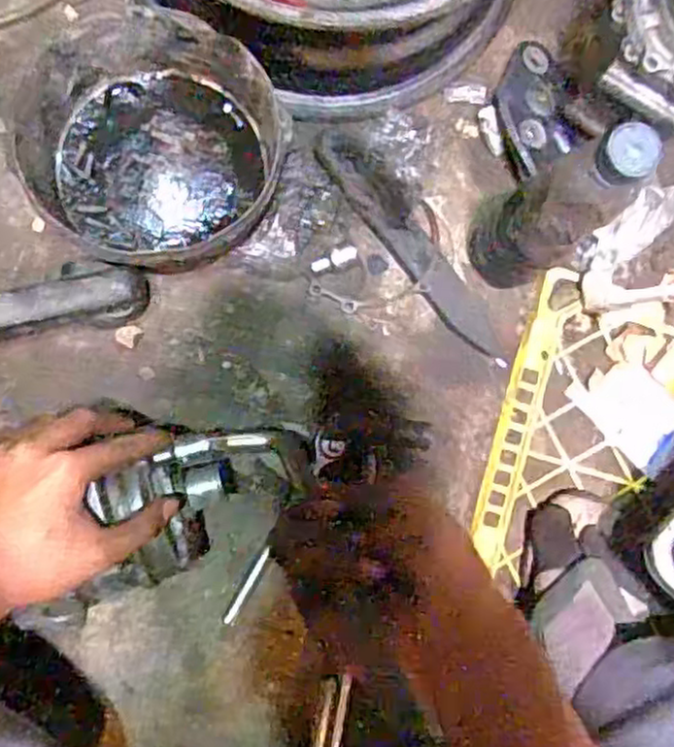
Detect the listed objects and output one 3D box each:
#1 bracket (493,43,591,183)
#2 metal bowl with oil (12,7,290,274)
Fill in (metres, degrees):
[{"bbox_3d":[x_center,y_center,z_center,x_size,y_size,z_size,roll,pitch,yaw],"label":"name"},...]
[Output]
[{"bbox_3d":[0.169,-0.228,0.624,0.068,0.026,0.113,-17,90,-4],"label":"bracket"},{"bbox_3d":[-0.145,-0.178,0.574,0.182,0.077,0.183,0,88,-4],"label":"metal bowl with oil"}]

